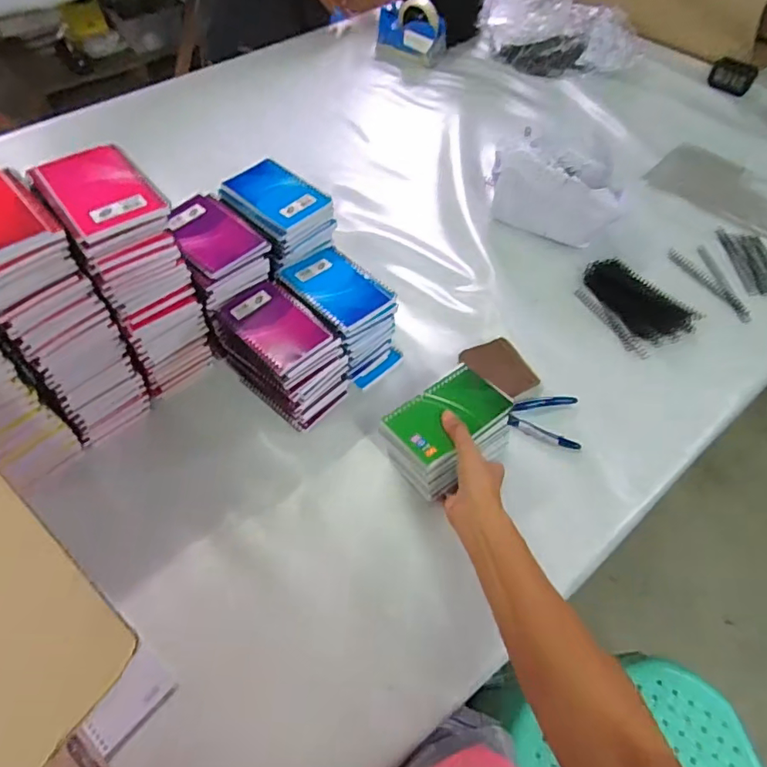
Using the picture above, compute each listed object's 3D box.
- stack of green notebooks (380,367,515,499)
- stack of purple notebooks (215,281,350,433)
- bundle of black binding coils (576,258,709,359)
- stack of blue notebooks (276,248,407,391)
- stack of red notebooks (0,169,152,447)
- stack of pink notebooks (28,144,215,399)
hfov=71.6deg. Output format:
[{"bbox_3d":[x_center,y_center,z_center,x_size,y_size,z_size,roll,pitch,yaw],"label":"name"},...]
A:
[{"bbox_3d":[0.075,0.063,0.636,0.146,0.105,0.095,-35,62,-22],"label":"stack of green notebooks"},{"bbox_3d":[-0.138,-0.045,0.701,0.177,0.117,0.100,36,62,22],"label":"stack of purple notebooks"},{"bbox_3d":[0.382,-0.127,0.819,0.124,0.026,0.168,-25,59,-17],"label":"bundle of black binding coils"},{"bbox_3d":[-0.056,-0.092,0.733,0.156,0.116,0.103,39,63,23],"label":"stack of blue notebooks"},{"bbox_3d":[-0.375,-0.076,0.605,0.106,0.278,0.143,-35,63,-22],"label":"stack of red notebooks"},{"bbox_3d":[-0.291,-0.118,0.646,0.101,0.284,0.128,-28,60,-19],"label":"stack of pink notebooks"}]

